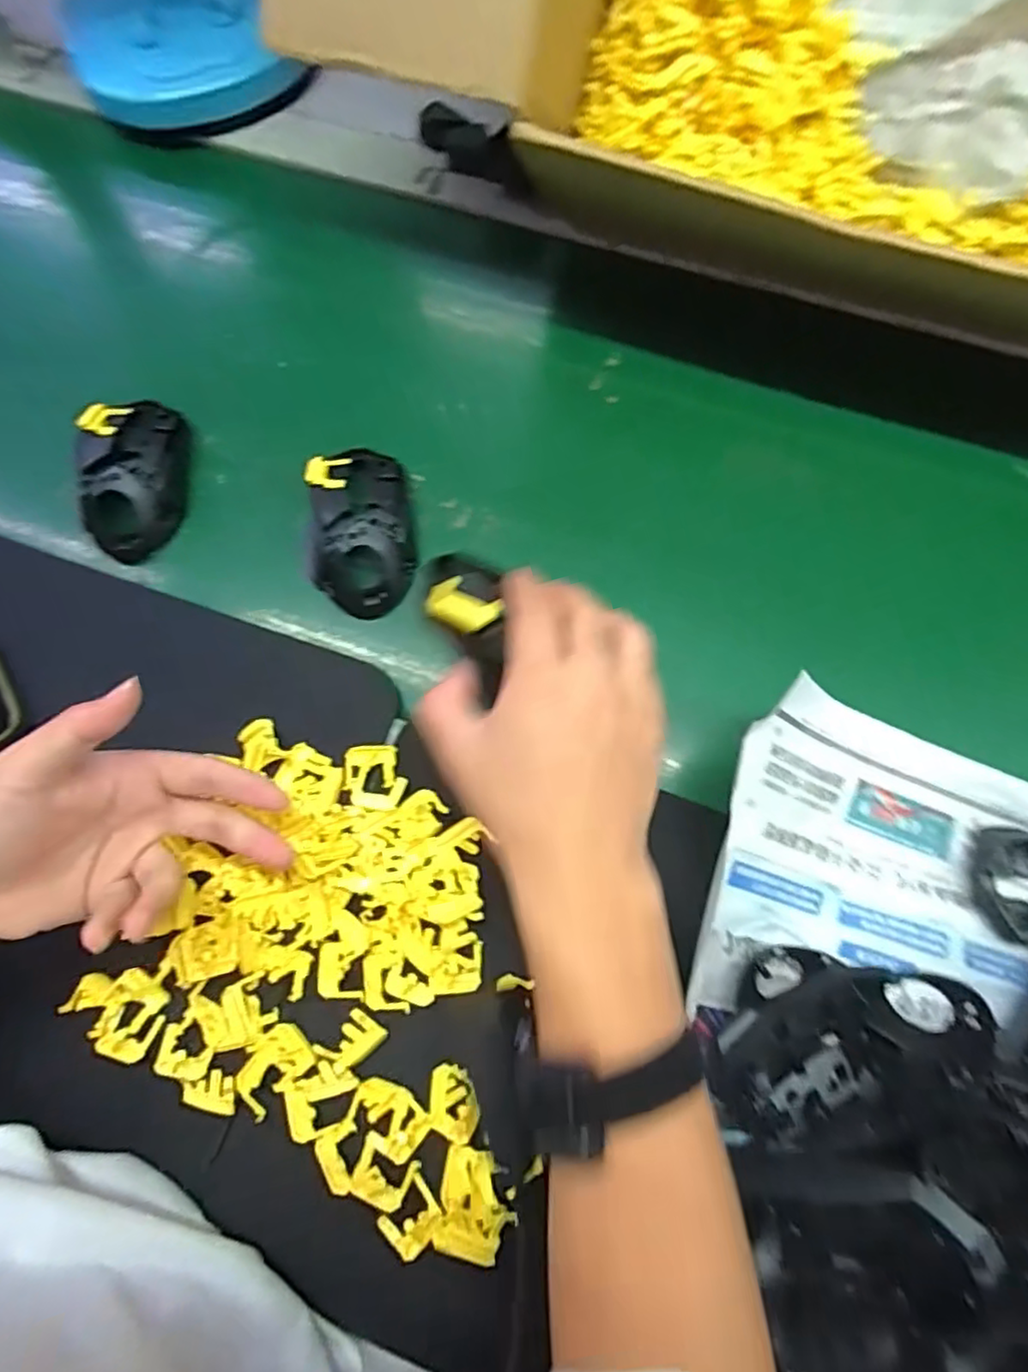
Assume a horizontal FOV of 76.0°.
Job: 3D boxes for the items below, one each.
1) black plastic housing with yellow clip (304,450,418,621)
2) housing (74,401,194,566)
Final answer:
[{"bbox_3d":[-0.099,-0.105,0.427,0.066,0.030,0.113,-6,73,-1],"label":"black plastic housing with yellow clip"},{"bbox_3d":[-0.256,-0.142,0.440,0.063,0.035,0.113,-2,73,0],"label":"housing"}]

